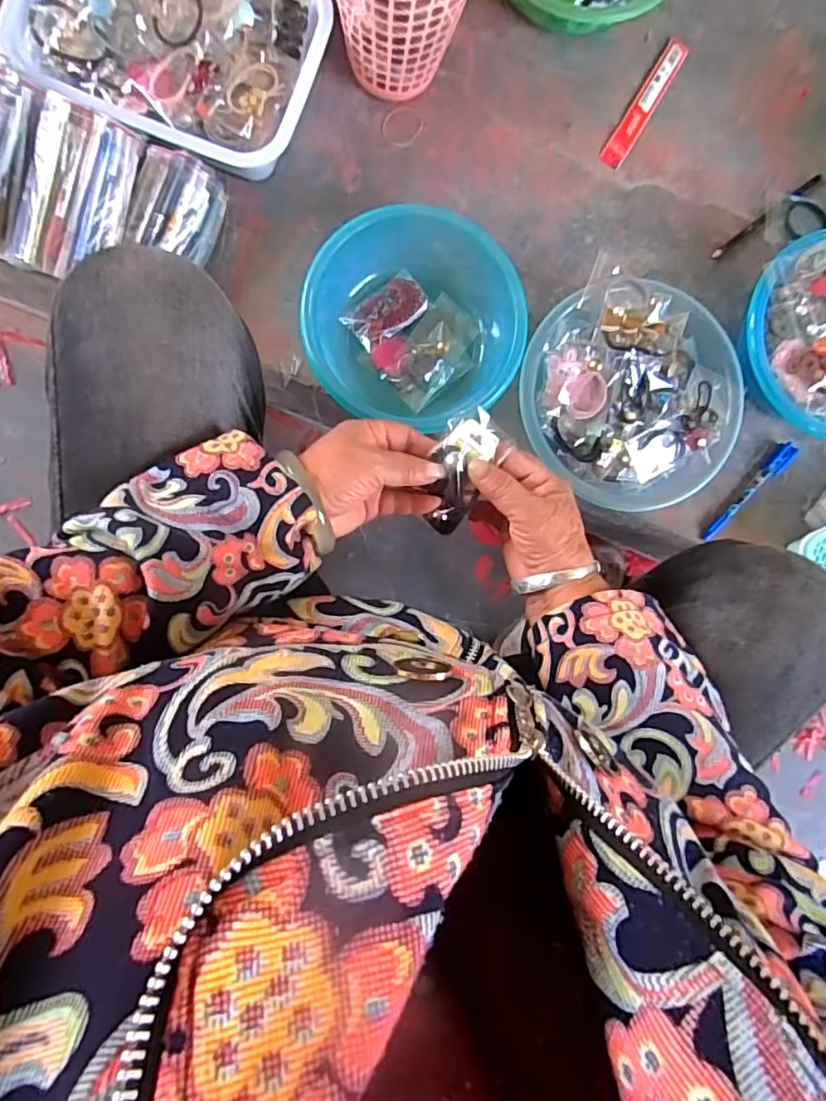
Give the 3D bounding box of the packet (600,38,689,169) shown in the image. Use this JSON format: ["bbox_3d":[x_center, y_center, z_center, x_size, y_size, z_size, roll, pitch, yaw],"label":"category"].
[{"bbox_3d":[0.274,-0.528,0.692,0.027,0.007,0.174,31,86,-5],"label":"packet"}]

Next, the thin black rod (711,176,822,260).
[{"bbox_3d":[0.427,-0.402,0.706,0.175,0.004,0.010,-37,93,-6],"label":"thin black rod"}]

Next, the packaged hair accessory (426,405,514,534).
[{"bbox_3d":[0.037,-0.055,0.427,0.039,0.016,0.092,14,108,-6],"label":"packaged hair accessory"}]

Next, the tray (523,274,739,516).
[{"bbox_3d":[0.236,-0.166,0.646,0.238,0.081,0.219,0,89,-7],"label":"tray"}]

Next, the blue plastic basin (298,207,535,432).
[{"bbox_3d":[-0.002,-0.247,0.624,0.217,0.075,0.192,-8,90,-7],"label":"blue plastic basin"}]

